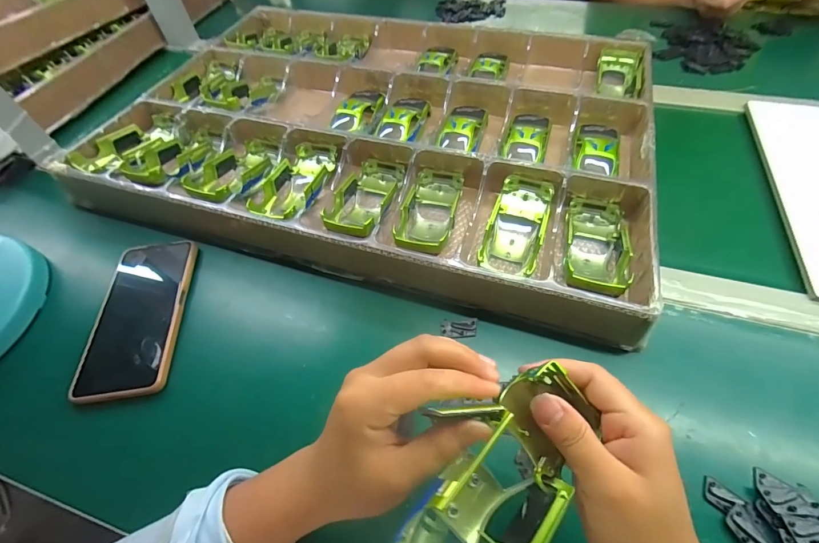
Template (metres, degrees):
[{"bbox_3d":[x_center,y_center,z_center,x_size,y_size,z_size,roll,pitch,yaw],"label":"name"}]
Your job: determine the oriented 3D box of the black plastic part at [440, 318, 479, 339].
[{"bbox_3d":[0.046,0.053,0.340,0.033,0.005,0.017,-2,56,3],"label":"black plastic part"}]

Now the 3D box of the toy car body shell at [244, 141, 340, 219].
[{"bbox_3d":[-0.130,-0.100,0.426,0.062,0.042,0.135,9,57,10],"label":"toy car body shell"}]

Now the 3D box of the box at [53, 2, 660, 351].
[{"bbox_3d":[-0.040,-0.200,0.487,0.636,0.052,0.458,14,58,13],"label":"box"}]

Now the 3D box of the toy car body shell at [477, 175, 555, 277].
[{"bbox_3d":[0.110,-0.048,0.377,0.053,0.030,0.112,16,58,14],"label":"toy car body shell"}]

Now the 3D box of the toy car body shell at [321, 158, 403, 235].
[{"bbox_3d":[-0.047,-0.078,0.409,0.060,0.035,0.138,9,43,10],"label":"toy car body shell"}]

